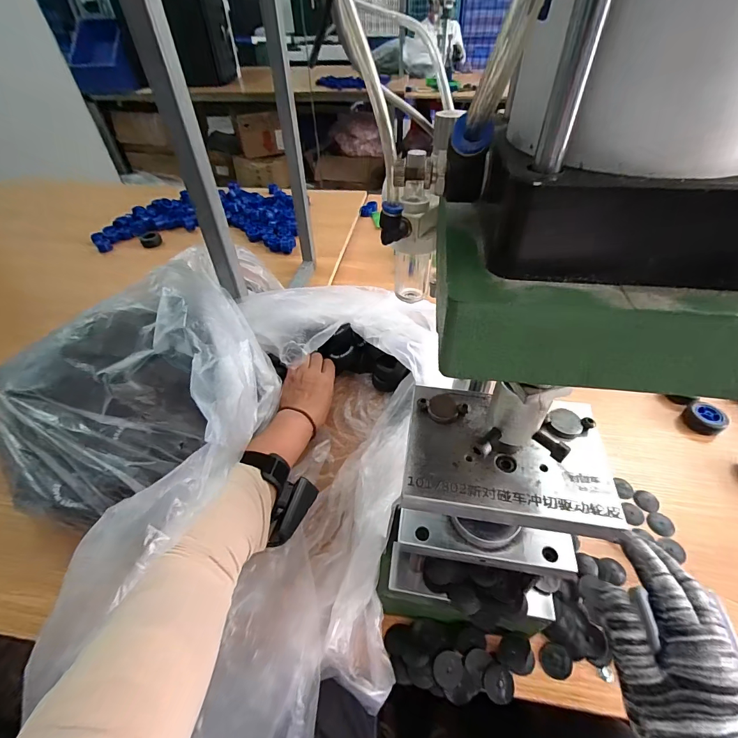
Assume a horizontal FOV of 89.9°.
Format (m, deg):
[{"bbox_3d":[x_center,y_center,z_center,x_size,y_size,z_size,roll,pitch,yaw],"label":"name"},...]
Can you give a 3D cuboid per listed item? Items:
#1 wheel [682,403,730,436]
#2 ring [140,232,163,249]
[{"bbox_3d":[0.532,0.078,0.584,0.042,0.035,0.048,-15,47,-13],"label":"wheel"},{"bbox_3d":[-0.641,-0.381,1.086,0.056,0.027,0.059,-1,46,1],"label":"ring"}]

